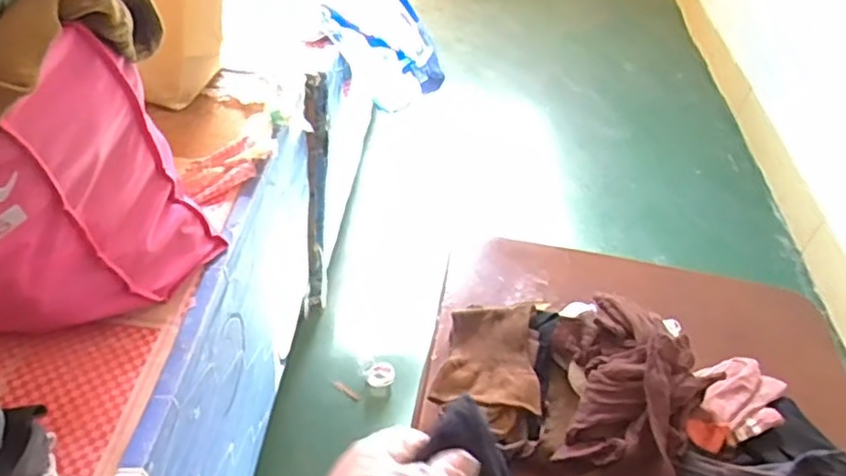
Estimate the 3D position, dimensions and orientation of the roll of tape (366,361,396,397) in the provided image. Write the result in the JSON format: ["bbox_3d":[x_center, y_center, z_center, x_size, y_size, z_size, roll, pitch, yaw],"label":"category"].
[{"bbox_3d":[-0.078,0.252,1.211,0.050,0.035,0.058,14,41,8],"label":"roll of tape"}]

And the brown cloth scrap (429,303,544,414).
[{"bbox_3d":[0.063,0.114,0.660,0.097,0.028,0.108,6,41,-2],"label":"brown cloth scrap"}]

